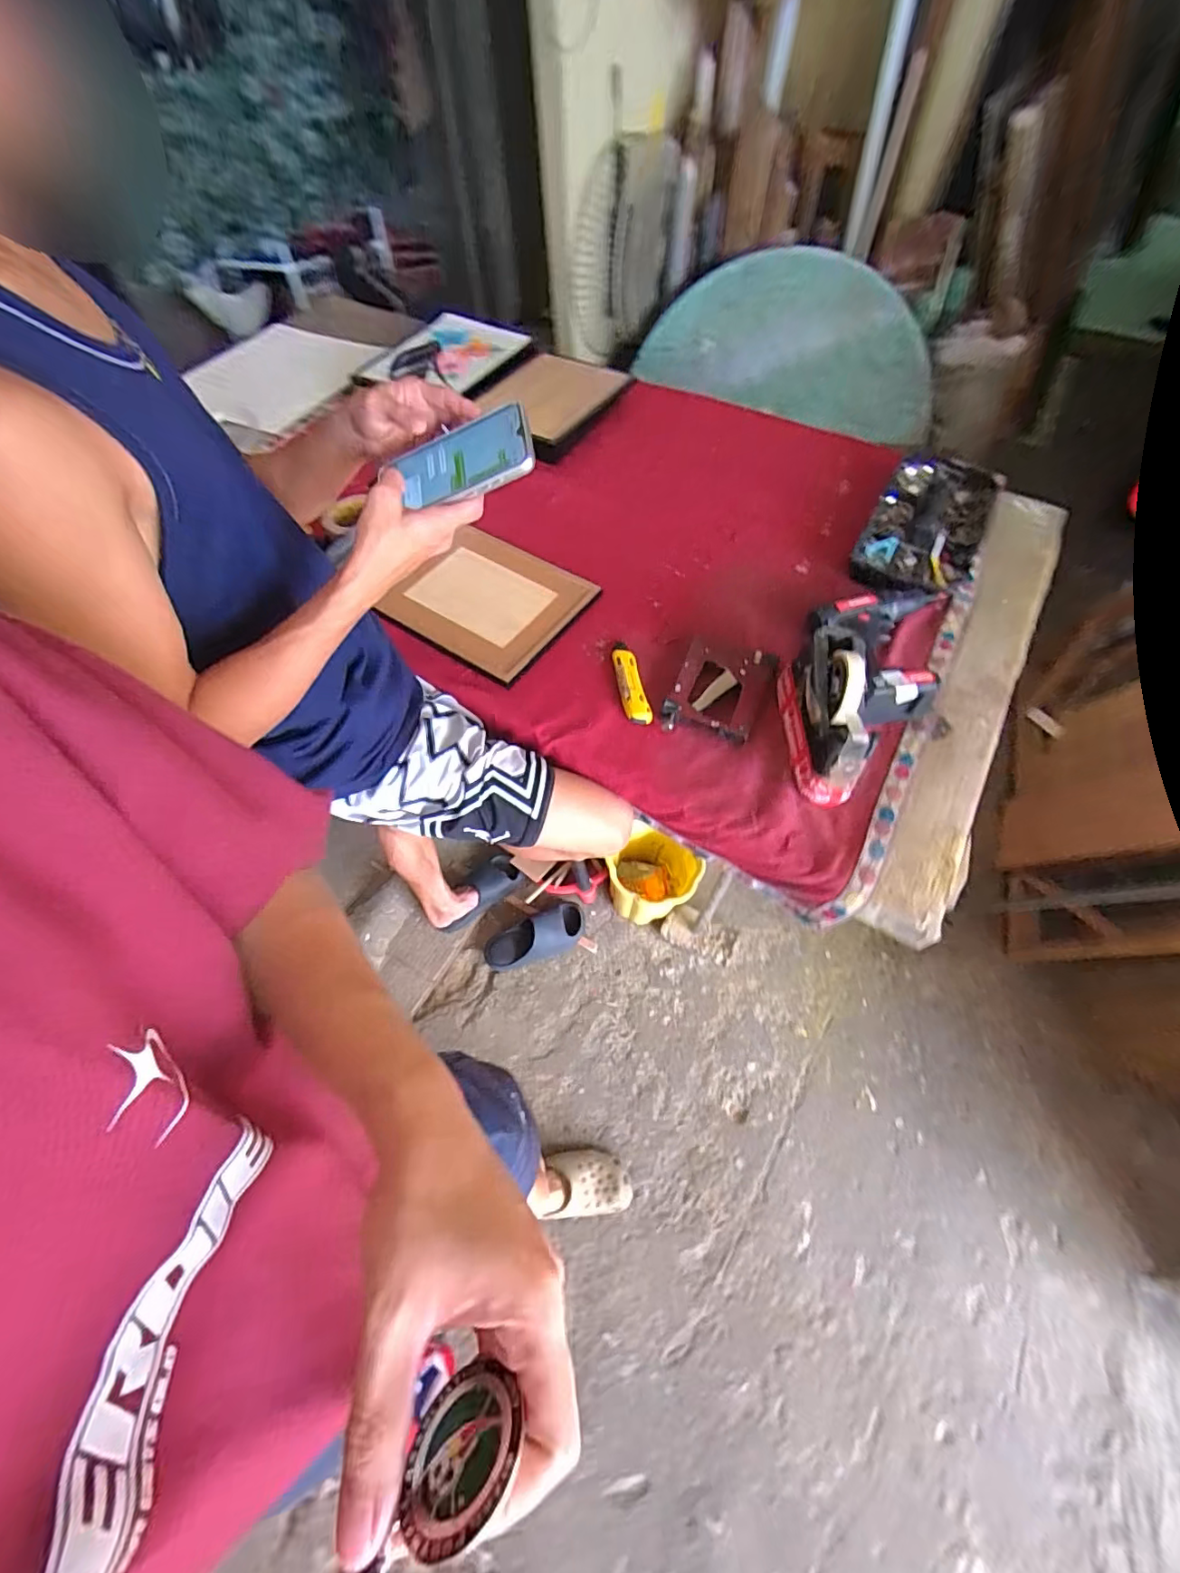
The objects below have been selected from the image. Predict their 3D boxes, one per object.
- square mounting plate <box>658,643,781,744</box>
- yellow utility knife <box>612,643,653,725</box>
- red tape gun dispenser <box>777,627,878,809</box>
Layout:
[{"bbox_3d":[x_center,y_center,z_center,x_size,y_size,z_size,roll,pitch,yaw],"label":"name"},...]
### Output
[{"bbox_3d":[0.179,-0.133,0.765,0.120,0.030,0.165,20,62,13],"label":"square mounting plate"},{"bbox_3d":[0.056,-0.148,0.776,0.036,0.014,0.140,-11,60,-5],"label":"yellow utility knife"},{"bbox_3d":[0.292,-0.091,0.693,0.080,0.111,0.197,7,60,6],"label":"red tape gun dispenser"}]

